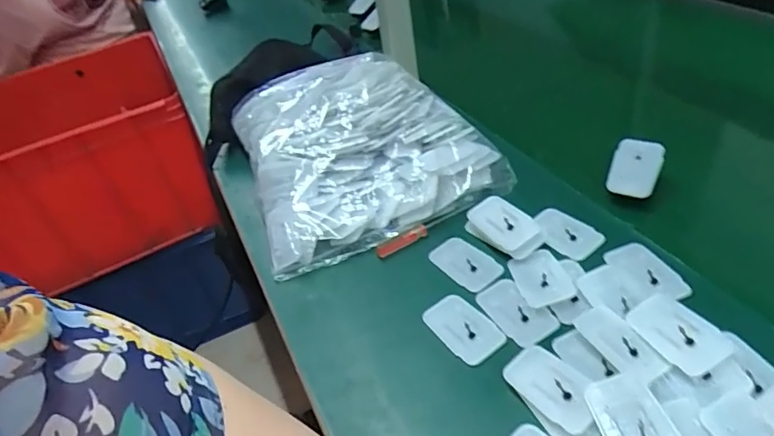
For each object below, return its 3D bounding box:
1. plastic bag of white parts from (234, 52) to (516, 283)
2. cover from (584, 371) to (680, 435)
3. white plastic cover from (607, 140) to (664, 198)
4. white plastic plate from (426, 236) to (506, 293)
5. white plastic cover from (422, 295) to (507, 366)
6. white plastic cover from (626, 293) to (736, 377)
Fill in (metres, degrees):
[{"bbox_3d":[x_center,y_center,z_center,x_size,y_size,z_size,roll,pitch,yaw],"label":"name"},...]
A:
[{"bbox_3d":[-0.034,-0.095,0.612,0.271,0.069,0.286,-18,45,-10],"label":"plastic bag of white parts"},{"bbox_3d":[0.171,0.144,0.346,0.044,0.004,0.070,-27,45,11],"label":"cover"},{"bbox_3d":[0.263,-0.052,0.530,0.046,0.009,0.067,19,77,18],"label":"white plastic cover"},{"bbox_3d":[0.078,0.045,0.498,0.042,0.007,0.072,-31,48,-22],"label":"white plastic plate"},{"bbox_3d":[0.066,0.096,0.439,0.043,0.006,0.072,-28,47,-20],"label":"white plastic cover"},{"bbox_3d":[0.228,0.088,0.390,0.045,0.005,0.066,-24,46,-16],"label":"white plastic cover"}]

